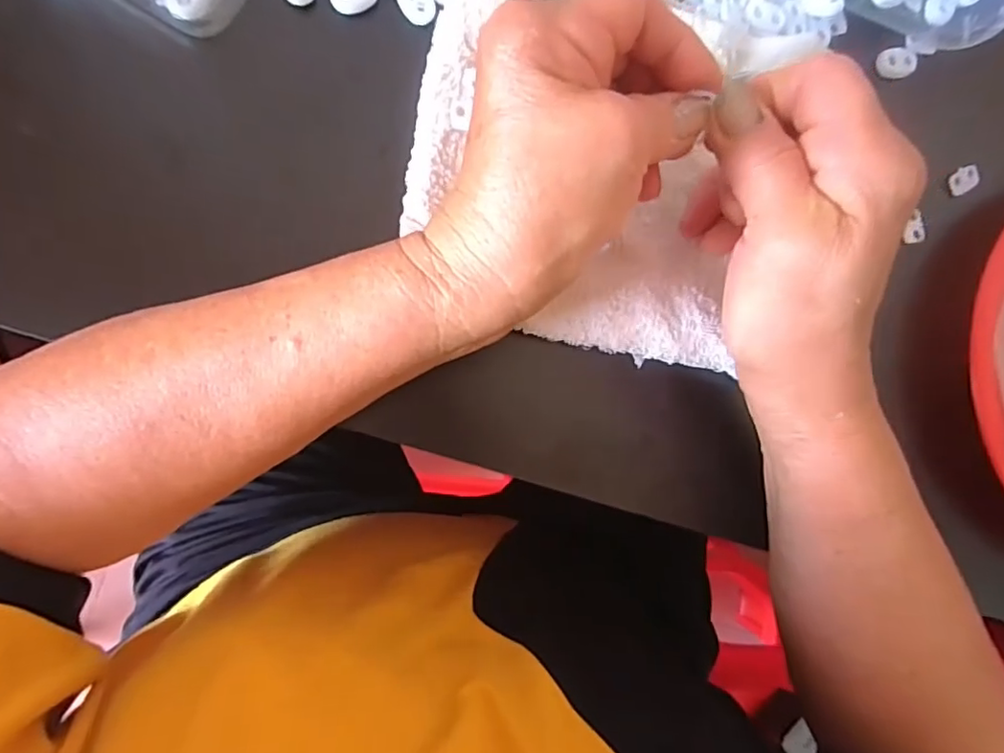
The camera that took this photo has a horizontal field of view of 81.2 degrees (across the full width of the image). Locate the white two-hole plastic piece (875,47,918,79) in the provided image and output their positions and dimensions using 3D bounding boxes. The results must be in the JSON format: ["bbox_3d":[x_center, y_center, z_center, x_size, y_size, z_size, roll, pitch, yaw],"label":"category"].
[{"bbox_3d":[0.215,-0.172,0.320,0.019,0.009,0.016,-18,90,-10],"label":"white two-hole plastic piece"}]

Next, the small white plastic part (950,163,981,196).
[{"bbox_3d":[0.257,-0.109,0.326,0.017,0.006,0.013,-29,92,-9],"label":"small white plastic part"}]

